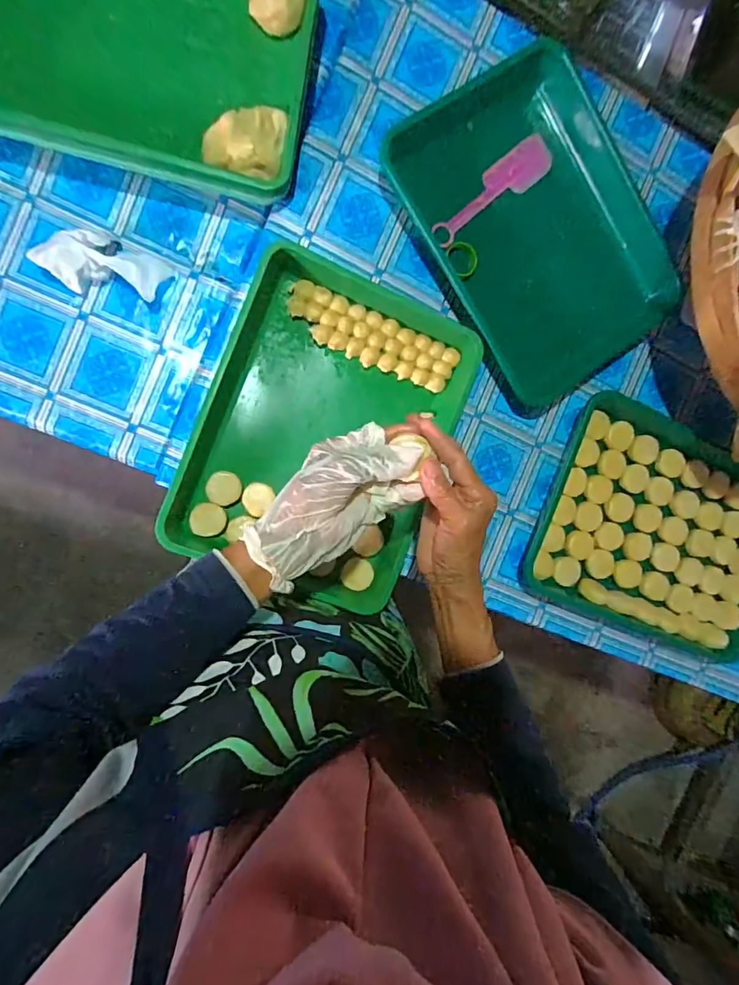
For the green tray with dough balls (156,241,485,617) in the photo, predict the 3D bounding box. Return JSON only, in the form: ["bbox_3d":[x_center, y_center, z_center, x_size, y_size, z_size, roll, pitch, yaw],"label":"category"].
[{"bbox_3d":[-0.048,-0.068,0.543,0.272,0.056,0.363,21,89,-11],"label":"green tray with dough balls"}]

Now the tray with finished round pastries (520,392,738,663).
[{"bbox_3d":[0.399,0.052,0.630,0.353,0.039,0.282,22,89,-11],"label":"tray with finished round pastries"}]

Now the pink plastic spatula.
[{"bbox_3d":[0.155,-0.377,0.574,0.192,0.011,0.046,-42,99,-5],"label":"pink plastic spatula"}]

